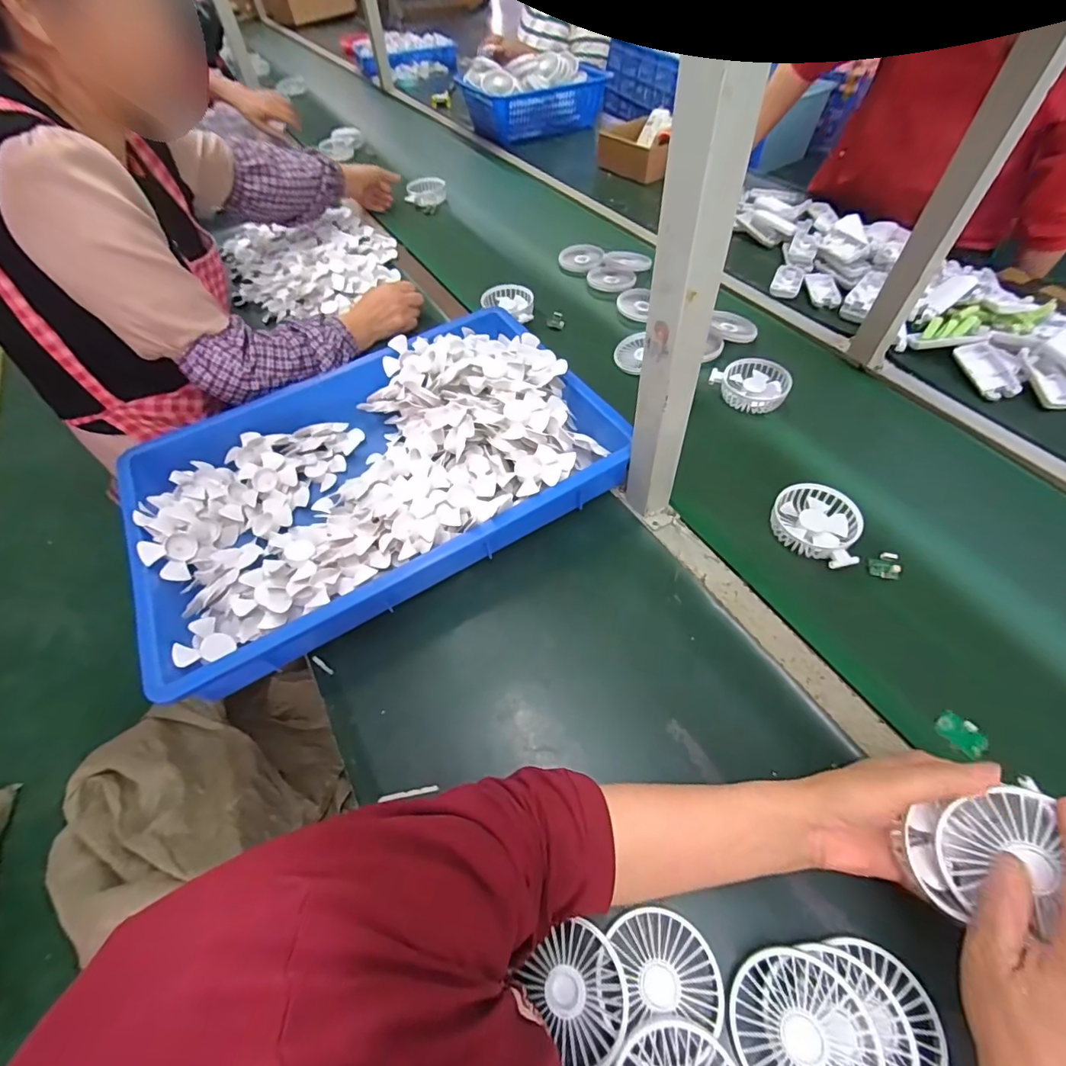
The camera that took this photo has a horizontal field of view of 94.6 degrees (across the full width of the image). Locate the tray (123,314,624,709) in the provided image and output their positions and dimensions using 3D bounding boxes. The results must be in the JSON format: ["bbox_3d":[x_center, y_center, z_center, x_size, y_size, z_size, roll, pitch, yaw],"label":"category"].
[{"bbox_3d":[-0.194,-0.088,0.612,0.548,0.089,0.370,-28,57,-15],"label":"tray"}]

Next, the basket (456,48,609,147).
[{"bbox_3d":[-0.005,-1.256,1.407,0.428,0.138,0.231,-34,60,-20],"label":"basket"}]

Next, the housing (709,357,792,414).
[{"bbox_3d":[0.311,-0.214,0.704,0.102,0.029,0.081,28,60,21],"label":"housing"}]

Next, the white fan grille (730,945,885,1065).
[{"bbox_3d":[0.178,0.332,0.324,0.084,0.022,0.084,18,74,43],"label":"white fan grille"}]

